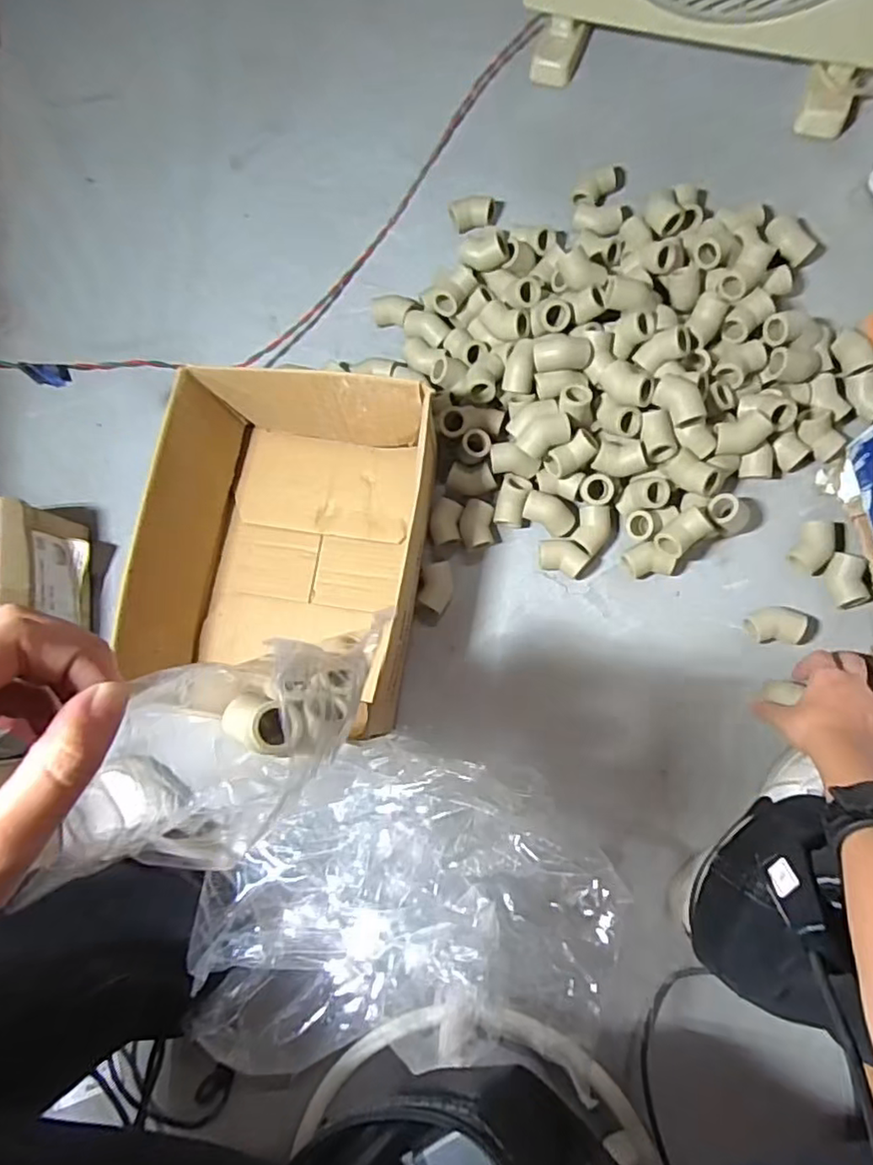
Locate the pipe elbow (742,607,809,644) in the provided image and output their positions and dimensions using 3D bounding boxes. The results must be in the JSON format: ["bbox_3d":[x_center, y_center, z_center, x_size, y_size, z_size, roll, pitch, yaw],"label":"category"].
[{"bbox_3d":[0.310,0.039,0.554,0.048,0.024,0.031,2,80,6],"label":"pipe elbow"}]

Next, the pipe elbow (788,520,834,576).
[{"bbox_3d":[0.349,-0.032,0.559,0.029,0.022,0.047,24,83,9],"label":"pipe elbow"}]

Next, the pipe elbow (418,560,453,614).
[{"bbox_3d":[0.001,0.004,0.595,0.029,0.023,0.049,6,81,7],"label":"pipe elbow"}]

